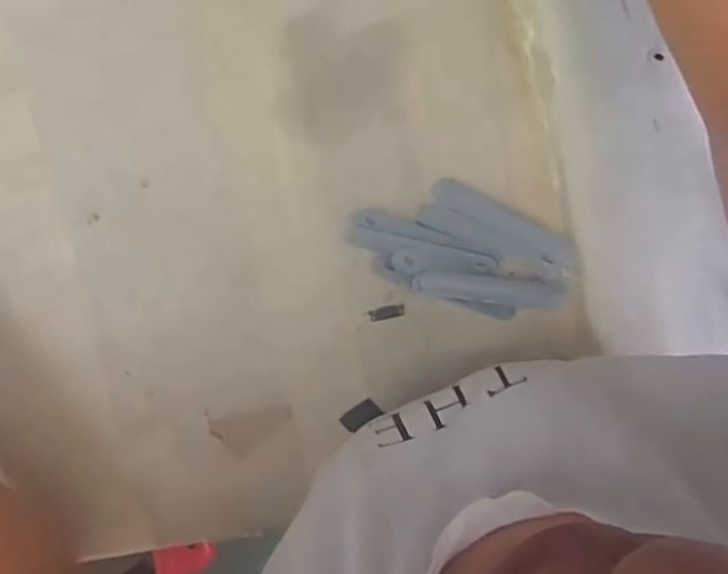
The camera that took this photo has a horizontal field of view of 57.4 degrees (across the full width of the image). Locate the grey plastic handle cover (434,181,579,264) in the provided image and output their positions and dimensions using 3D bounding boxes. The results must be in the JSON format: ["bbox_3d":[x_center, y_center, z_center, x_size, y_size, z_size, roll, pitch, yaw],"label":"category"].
[{"bbox_3d":[0.090,-0.042,0.425,0.098,0.007,0.017,28,98,-1],"label":"grey plastic handle cover"}]

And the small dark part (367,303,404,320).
[{"bbox_3d":[0.015,0.017,0.438,0.023,0.004,0.008,-11,99,4],"label":"small dark part"}]

